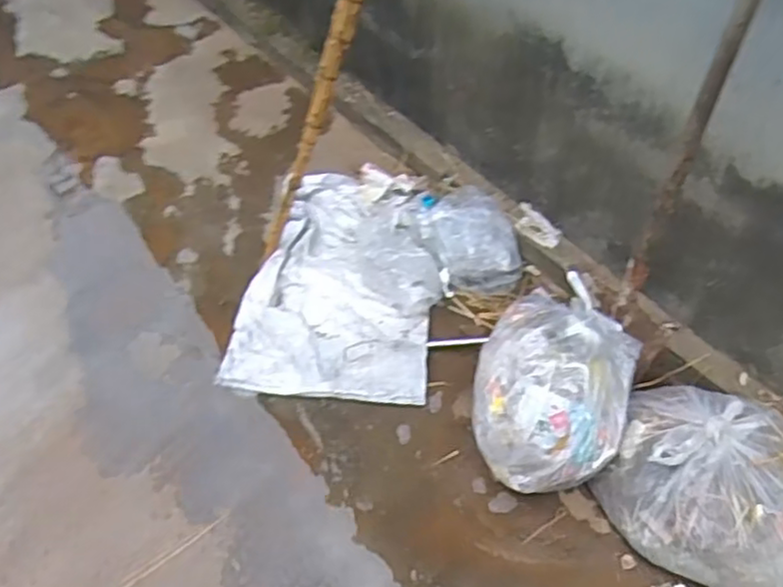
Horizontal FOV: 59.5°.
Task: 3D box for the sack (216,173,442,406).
[{"bbox_3d":[-0.122,-0.067,1.817,0.499,0.122,0.763,5,52,7],"label":"sack"}]

